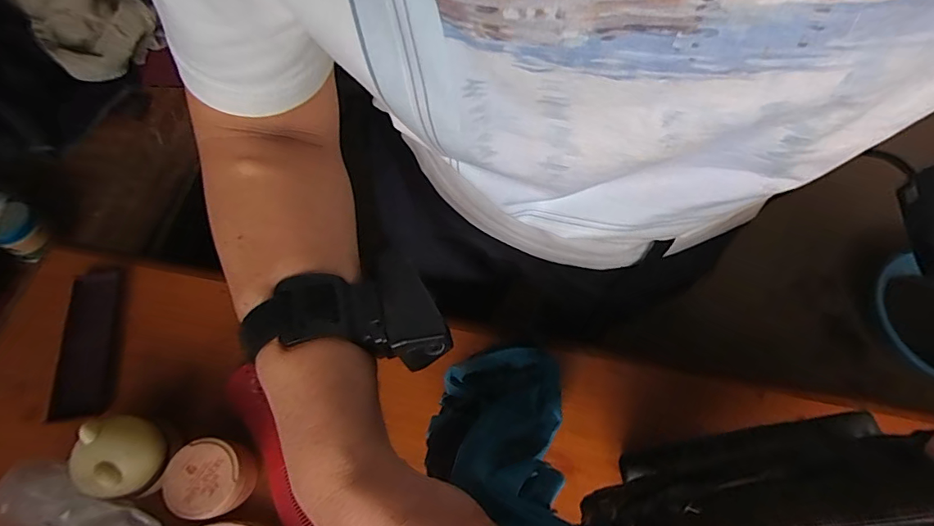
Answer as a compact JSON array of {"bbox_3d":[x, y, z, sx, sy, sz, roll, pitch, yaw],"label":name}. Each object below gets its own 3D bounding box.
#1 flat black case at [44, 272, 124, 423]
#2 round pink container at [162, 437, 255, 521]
[{"bbox_3d":[-0.399,0.080,0.490,0.050,0.009,0.157,-7,66,-3],"label":"flat black case"},{"bbox_3d":[-0.226,0.190,0.418,0.065,0.036,0.060,0,66,0],"label":"round pink container"}]

